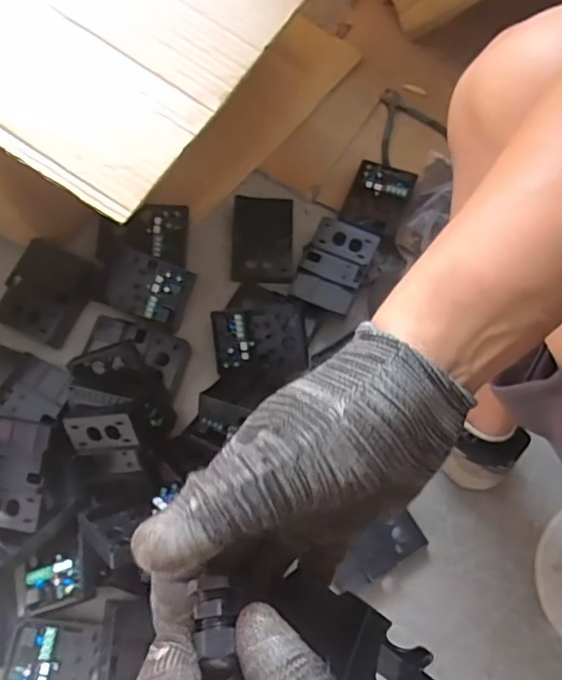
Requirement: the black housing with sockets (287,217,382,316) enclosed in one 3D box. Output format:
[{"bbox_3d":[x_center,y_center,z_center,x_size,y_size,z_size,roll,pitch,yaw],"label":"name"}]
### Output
[{"bbox_3d":[0.073,-0.098,0.787,0.090,0.048,0.124,24,74,6],"label":"black housing with sockets"}]

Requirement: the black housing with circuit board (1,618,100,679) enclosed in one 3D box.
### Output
[{"bbox_3d":[-0.258,0.366,0.639,0.103,0.039,0.089,8,73,1],"label":"black housing with circuit board"}]

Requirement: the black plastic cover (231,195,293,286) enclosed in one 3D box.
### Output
[{"bbox_3d":[-0.027,-0.150,0.824,0.087,0.013,0.132,1,73,-1],"label":"black plastic cover"}]

